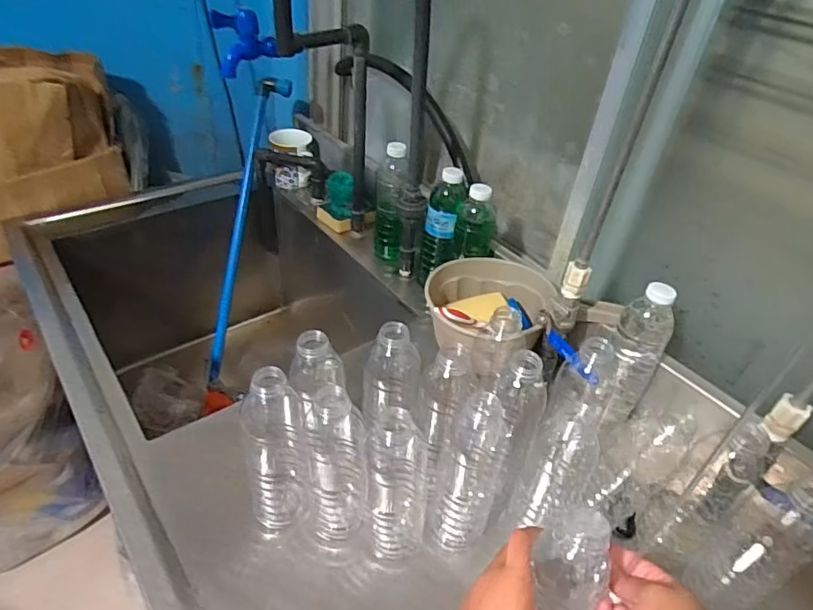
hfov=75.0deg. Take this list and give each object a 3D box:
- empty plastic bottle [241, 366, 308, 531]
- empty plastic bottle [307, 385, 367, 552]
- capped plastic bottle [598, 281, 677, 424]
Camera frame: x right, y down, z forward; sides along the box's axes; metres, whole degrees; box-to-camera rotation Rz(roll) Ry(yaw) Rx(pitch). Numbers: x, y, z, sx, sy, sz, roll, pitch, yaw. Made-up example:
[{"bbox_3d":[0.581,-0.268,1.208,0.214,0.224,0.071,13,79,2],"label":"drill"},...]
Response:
[{"bbox_3d":[-0.129,0.144,0.533,0.059,0.203,0.061,-4,41,-14],"label":"empty plastic bottle"},{"bbox_3d":[-0.070,0.160,0.523,0.059,0.207,0.055,2,40,-6],"label":"empty plastic bottle"},{"bbox_3d":[0.278,0.059,0.653,0.065,0.180,0.053,33,46,28],"label":"capped plastic bottle"}]

